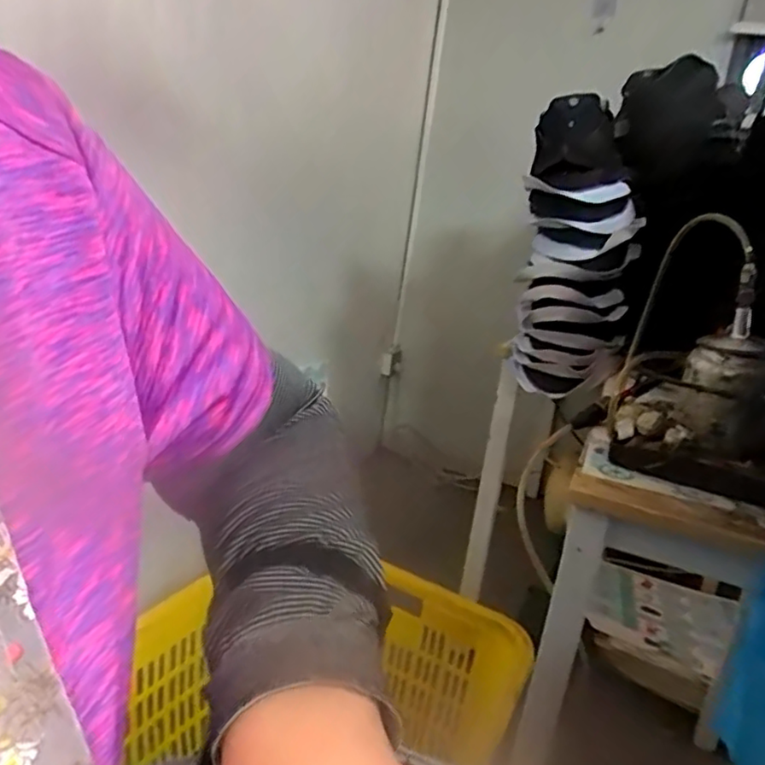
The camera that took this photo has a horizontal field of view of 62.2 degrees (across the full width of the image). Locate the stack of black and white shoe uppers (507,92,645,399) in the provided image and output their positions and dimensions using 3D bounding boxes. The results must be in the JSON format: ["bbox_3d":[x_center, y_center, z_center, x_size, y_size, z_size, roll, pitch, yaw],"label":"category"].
[{"bbox_3d":[0.344,-0.227,1.127,0.207,0.475,0.139,11,17,13],"label":"stack of black and white shoe uppers"}]

